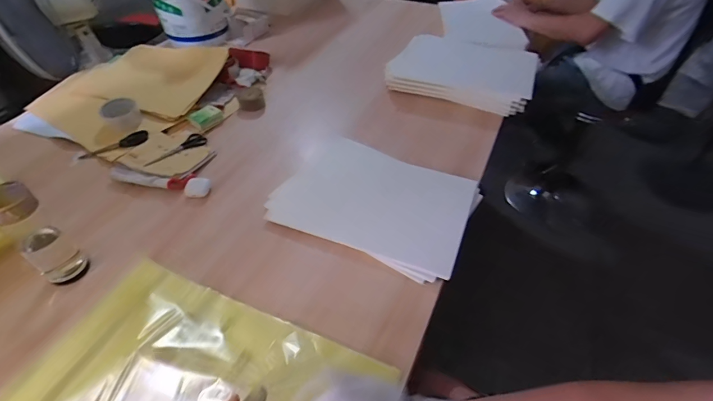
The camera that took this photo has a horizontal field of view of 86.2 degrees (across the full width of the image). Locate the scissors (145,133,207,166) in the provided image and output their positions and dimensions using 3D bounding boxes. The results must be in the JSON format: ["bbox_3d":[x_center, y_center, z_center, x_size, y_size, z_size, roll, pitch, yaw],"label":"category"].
[{"bbox_3d":[-0.441,-0.127,0.927,0.149,0.008,0.049,-27,51,-24],"label":"scissors"}]

